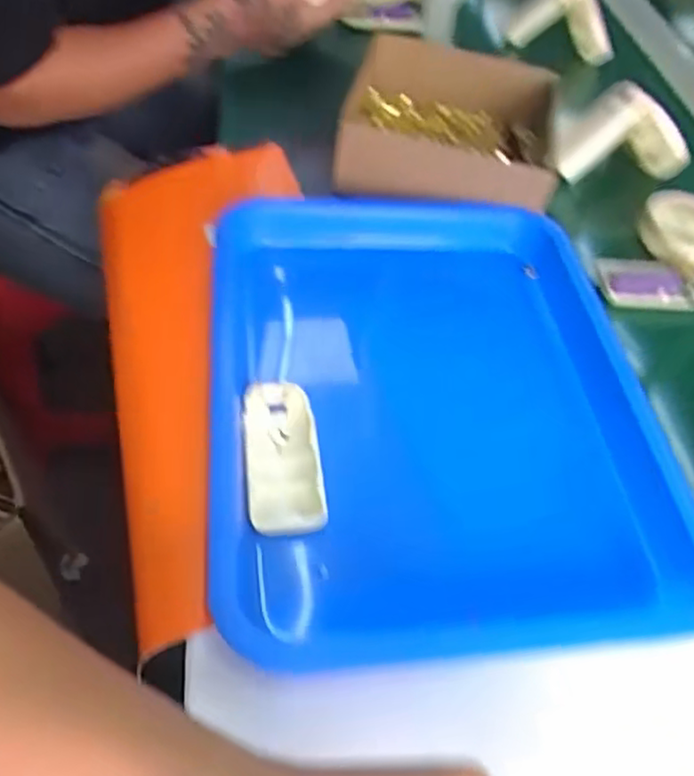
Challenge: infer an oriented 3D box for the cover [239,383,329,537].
[{"bbox_3d":[-0.042,0.043,0.435,0.047,0.021,0.107,-4,45,-9],"label":"cover"}]

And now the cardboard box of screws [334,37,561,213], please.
[{"bbox_3d":[0.102,-0.259,0.667,0.203,0.078,0.212,10,45,5],"label":"cardboard box of screws"}]

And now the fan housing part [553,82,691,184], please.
[{"bbox_3d":[0.299,-0.268,0.706,0.147,0.095,0.033,2,45,-3],"label":"fan housing part"}]

